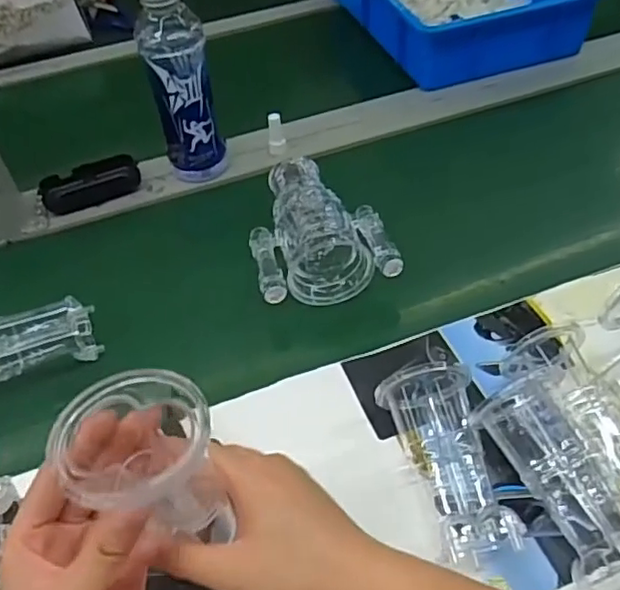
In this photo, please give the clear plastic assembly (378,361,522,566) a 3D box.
[{"bbox_3d":[0.095,0.115,0.438,0.066,0.049,0.137,-8,47,-3],"label":"clear plastic assembly"}]

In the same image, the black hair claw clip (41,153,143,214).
[{"bbox_3d":[-0.255,-0.130,0.723,0.110,0.031,0.044,-19,48,-13],"label":"black hair claw clip"}]

